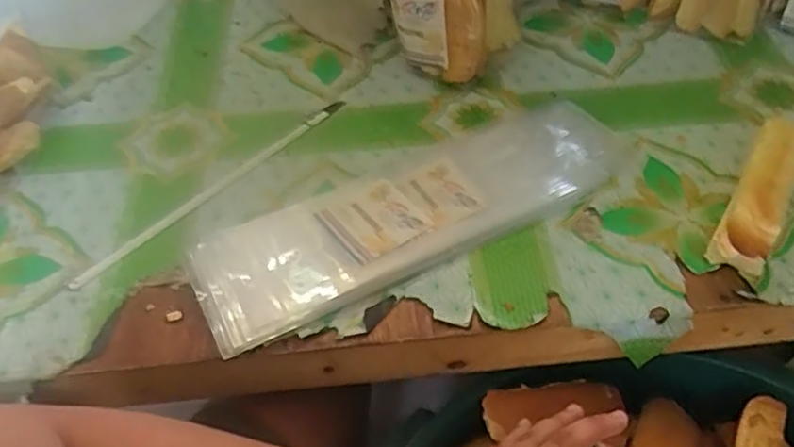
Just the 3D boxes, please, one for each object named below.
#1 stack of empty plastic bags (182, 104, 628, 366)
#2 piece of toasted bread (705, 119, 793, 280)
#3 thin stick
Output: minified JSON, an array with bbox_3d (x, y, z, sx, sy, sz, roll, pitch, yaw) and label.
[{"bbox_3d":[0.024,-0.017,0.531,0.385,0.025,0.116,-25,52,-17],"label":"stack of empty plastic bags"},{"bbox_3d":[0.287,-0.025,0.500,0.038,0.049,0.148,24,55,22],"label":"piece of toasted bread"},{"bbox_3d":[-0.160,-0.038,0.578,0.016,0.006,0.299,32,58,28],"label":"thin stick"}]

